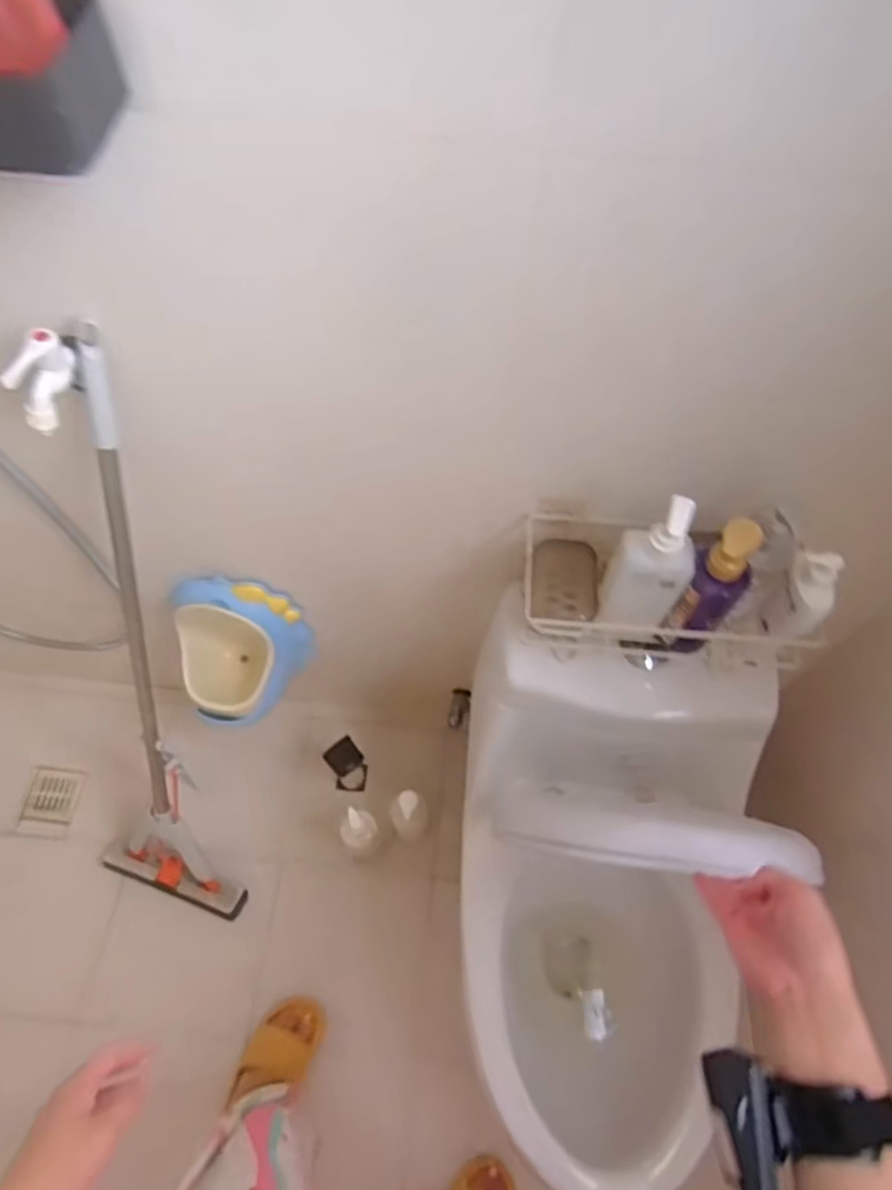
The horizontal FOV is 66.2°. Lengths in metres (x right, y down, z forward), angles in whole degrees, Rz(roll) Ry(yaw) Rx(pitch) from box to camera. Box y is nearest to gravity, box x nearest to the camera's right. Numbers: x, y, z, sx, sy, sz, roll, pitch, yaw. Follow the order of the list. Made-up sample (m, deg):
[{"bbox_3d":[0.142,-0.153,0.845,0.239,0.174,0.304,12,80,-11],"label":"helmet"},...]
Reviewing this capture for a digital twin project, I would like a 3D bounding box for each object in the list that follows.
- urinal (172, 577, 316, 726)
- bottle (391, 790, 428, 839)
[{"bbox_3d":[-0.333,0.108,1.143,0.202,0.252,0.171,1,60,-3],"label":"urinal"},{"bbox_3d":[-0.067,0.419,1.312,0.066,0.183,0.062,7,60,0],"label":"bottle"}]

